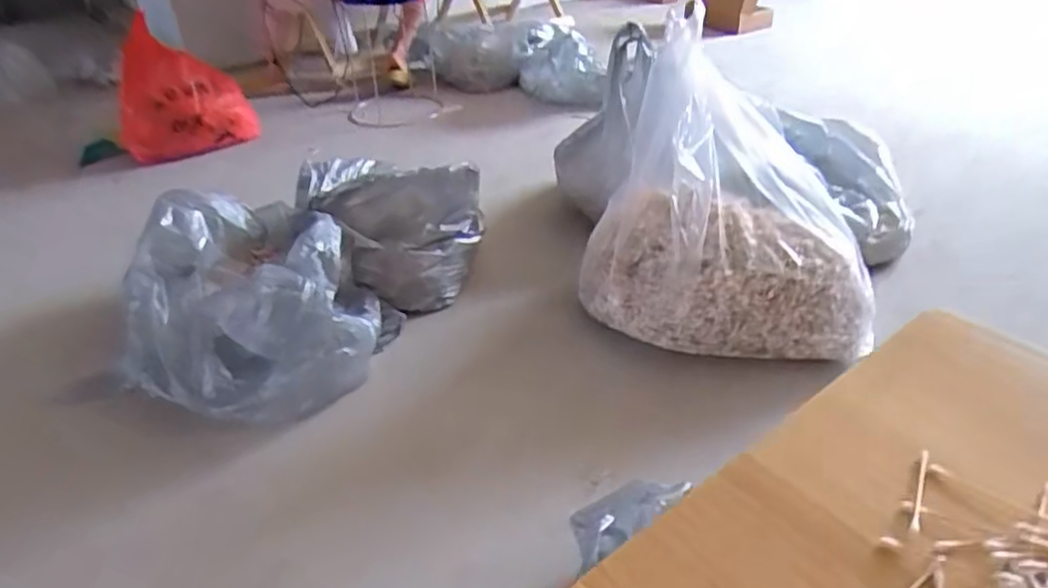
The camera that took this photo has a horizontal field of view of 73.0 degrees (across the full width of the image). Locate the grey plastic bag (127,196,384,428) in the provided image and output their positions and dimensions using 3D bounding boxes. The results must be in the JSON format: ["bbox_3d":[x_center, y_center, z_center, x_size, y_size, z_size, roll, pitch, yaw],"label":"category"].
[{"bbox_3d":[-0.539,0.004,1.361,0.456,0.255,0.494,-15,34,-16],"label":"grey plastic bag"}]

